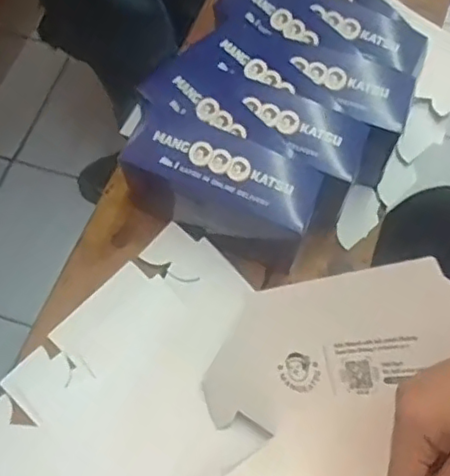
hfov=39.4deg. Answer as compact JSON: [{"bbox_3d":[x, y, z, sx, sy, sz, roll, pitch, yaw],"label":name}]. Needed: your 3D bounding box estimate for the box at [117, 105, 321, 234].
[{"bbox_3d":[-0.004,-0.048,0.590,0.176,0.102,0.063,22,67,11],"label":"box"}]

